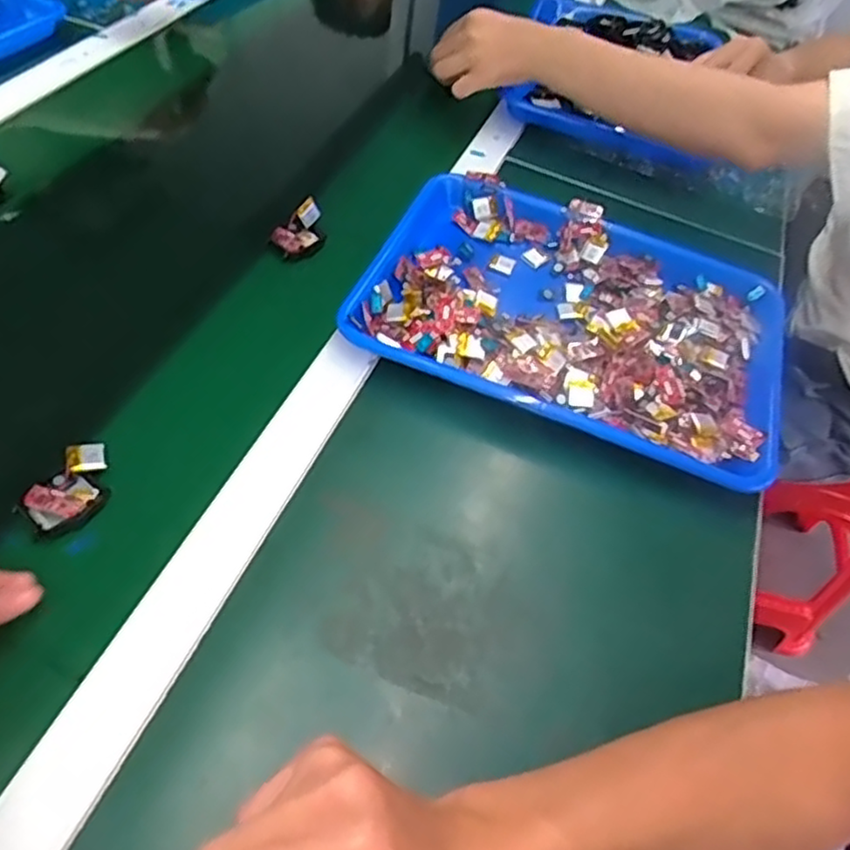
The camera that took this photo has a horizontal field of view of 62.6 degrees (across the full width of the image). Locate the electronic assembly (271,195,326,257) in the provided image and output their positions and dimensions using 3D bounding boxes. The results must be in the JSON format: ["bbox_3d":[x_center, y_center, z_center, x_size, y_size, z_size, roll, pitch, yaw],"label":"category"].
[{"bbox_3d":[-0.107,-0.169,0.600,0.046,0.031,0.032,-33,61,-29],"label":"electronic assembly"}]

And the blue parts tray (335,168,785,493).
[{"bbox_3d":[0.123,-0.096,0.576,0.339,0.038,0.253,20,51,10],"label":"blue parts tray"}]

